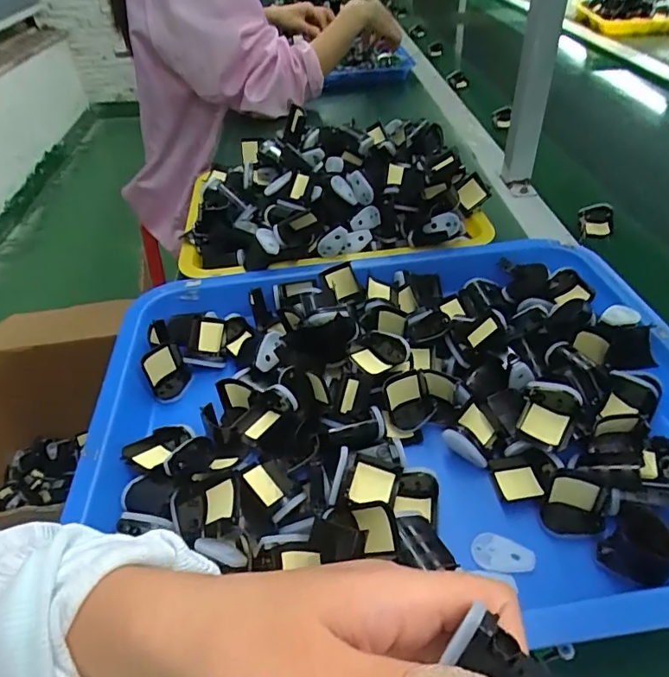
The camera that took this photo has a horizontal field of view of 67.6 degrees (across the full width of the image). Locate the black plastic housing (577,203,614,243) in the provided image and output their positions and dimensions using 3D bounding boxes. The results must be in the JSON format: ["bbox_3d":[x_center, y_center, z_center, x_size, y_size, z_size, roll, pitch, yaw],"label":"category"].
[{"bbox_3d":[0.305,-0.137,0.582,0.038,0.031,0.032,-1,42,5],"label":"black plastic housing"}]

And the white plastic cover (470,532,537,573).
[{"bbox_3d":[0.101,0.129,0.298,0.035,0.005,0.020,10,44,16],"label":"white plastic cover"}]

